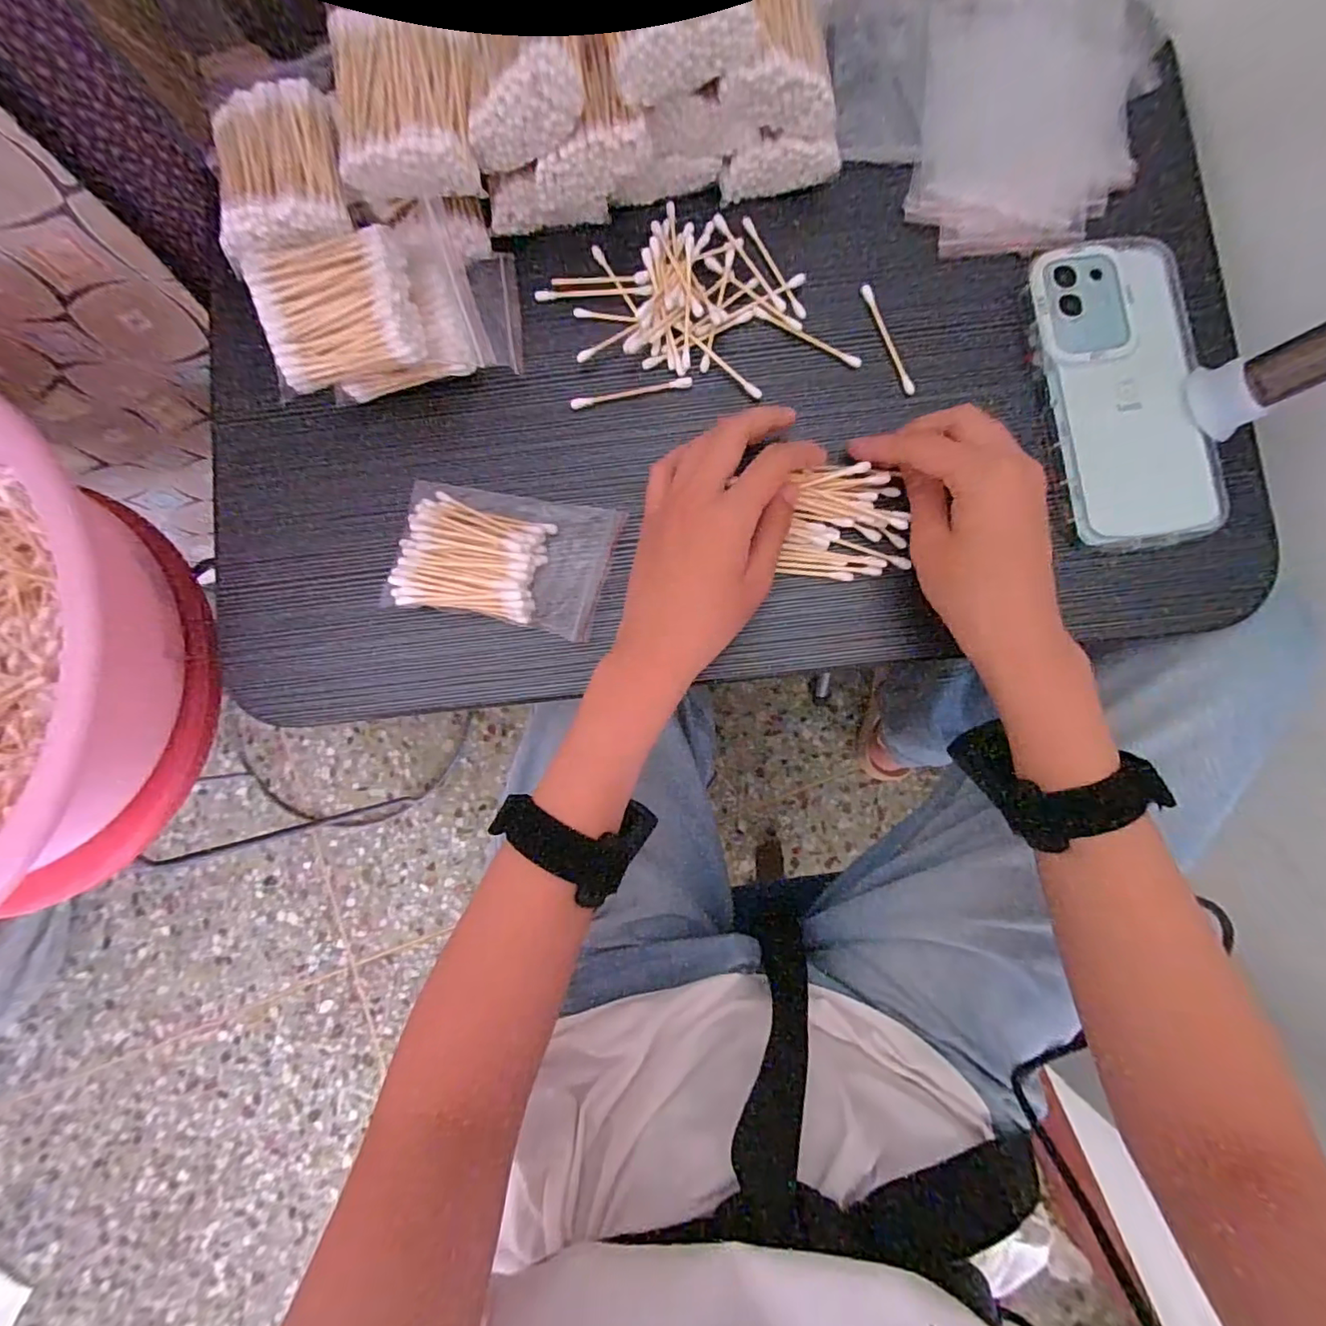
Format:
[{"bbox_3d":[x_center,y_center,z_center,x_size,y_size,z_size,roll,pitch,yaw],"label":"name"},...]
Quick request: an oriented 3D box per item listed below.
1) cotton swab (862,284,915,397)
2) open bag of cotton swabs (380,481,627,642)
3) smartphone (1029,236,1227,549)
[{"bbox_3d":[0.128,-0.183,0.318,0.005,0.006,0.069,-20,84,0],"label":"cotton swab"},{"bbox_3d":[-0.087,-0.059,0.308,0.116,0.016,0.074,11,85,3],"label":"open bag of cotton swabs"},{"bbox_3d":[0.250,-0.146,0.302,0.076,0.013,0.164,-9,84,1],"label":"smartphone"}]

